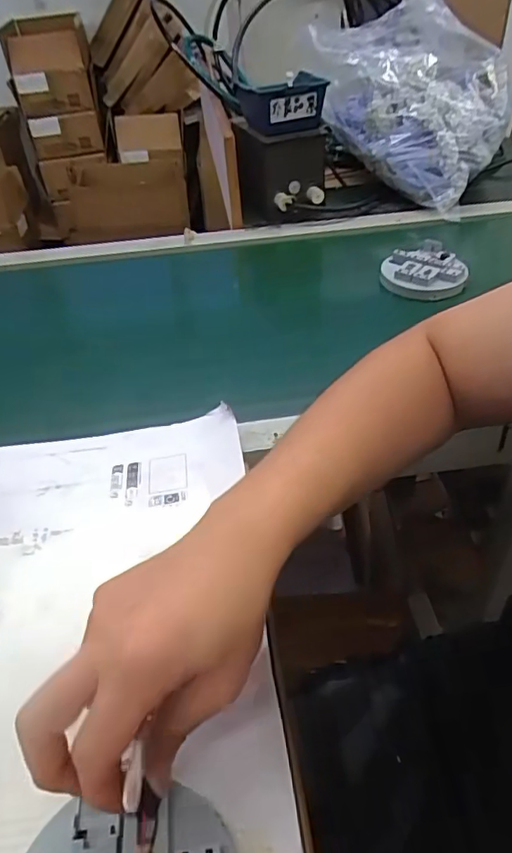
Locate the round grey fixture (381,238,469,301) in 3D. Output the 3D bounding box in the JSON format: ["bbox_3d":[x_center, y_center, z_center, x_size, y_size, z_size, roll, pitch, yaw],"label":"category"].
[{"bbox_3d":[0.211,-0.197,0.706,0.099,0.028,0.095,-2,41,2],"label":"round grey fixture"}]

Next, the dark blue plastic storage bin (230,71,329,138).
[{"bbox_3d":[0.040,-0.465,0.815,0.124,0.059,0.086,-23,45,-21],"label":"dark blue plastic storage bin"}]

